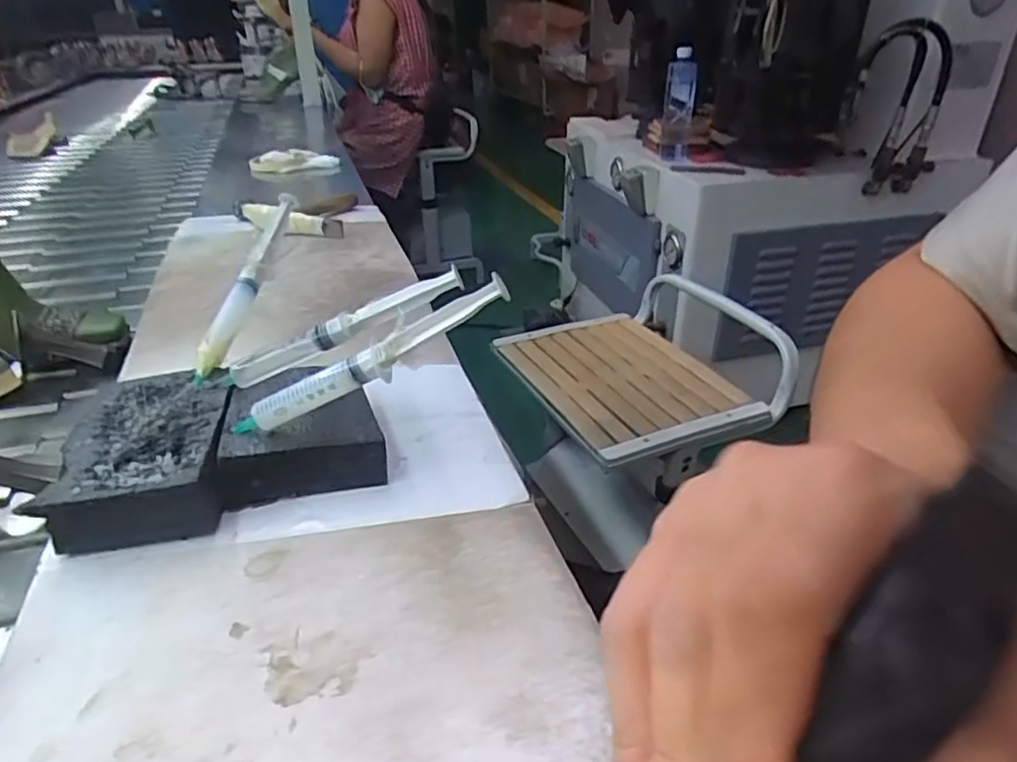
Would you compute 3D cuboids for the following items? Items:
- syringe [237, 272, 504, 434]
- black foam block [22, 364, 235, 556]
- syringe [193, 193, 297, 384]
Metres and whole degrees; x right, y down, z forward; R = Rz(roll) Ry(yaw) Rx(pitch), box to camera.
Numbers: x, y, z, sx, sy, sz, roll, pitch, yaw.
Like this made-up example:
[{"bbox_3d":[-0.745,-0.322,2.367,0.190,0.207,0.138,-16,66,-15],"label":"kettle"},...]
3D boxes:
[{"bbox_3d":[-0.075,-0.008,0.347,0.171,0.019,0.014,-27,27,13],"label":"syringe"},{"bbox_3d":[-0.203,0.040,0.376,0.079,0.034,0.120,-7,30,-11],"label":"black foam block"},{"bbox_3d":[-0.182,-0.071,0.463,0.014,0.021,0.170,5,56,9],"label":"syringe"}]

